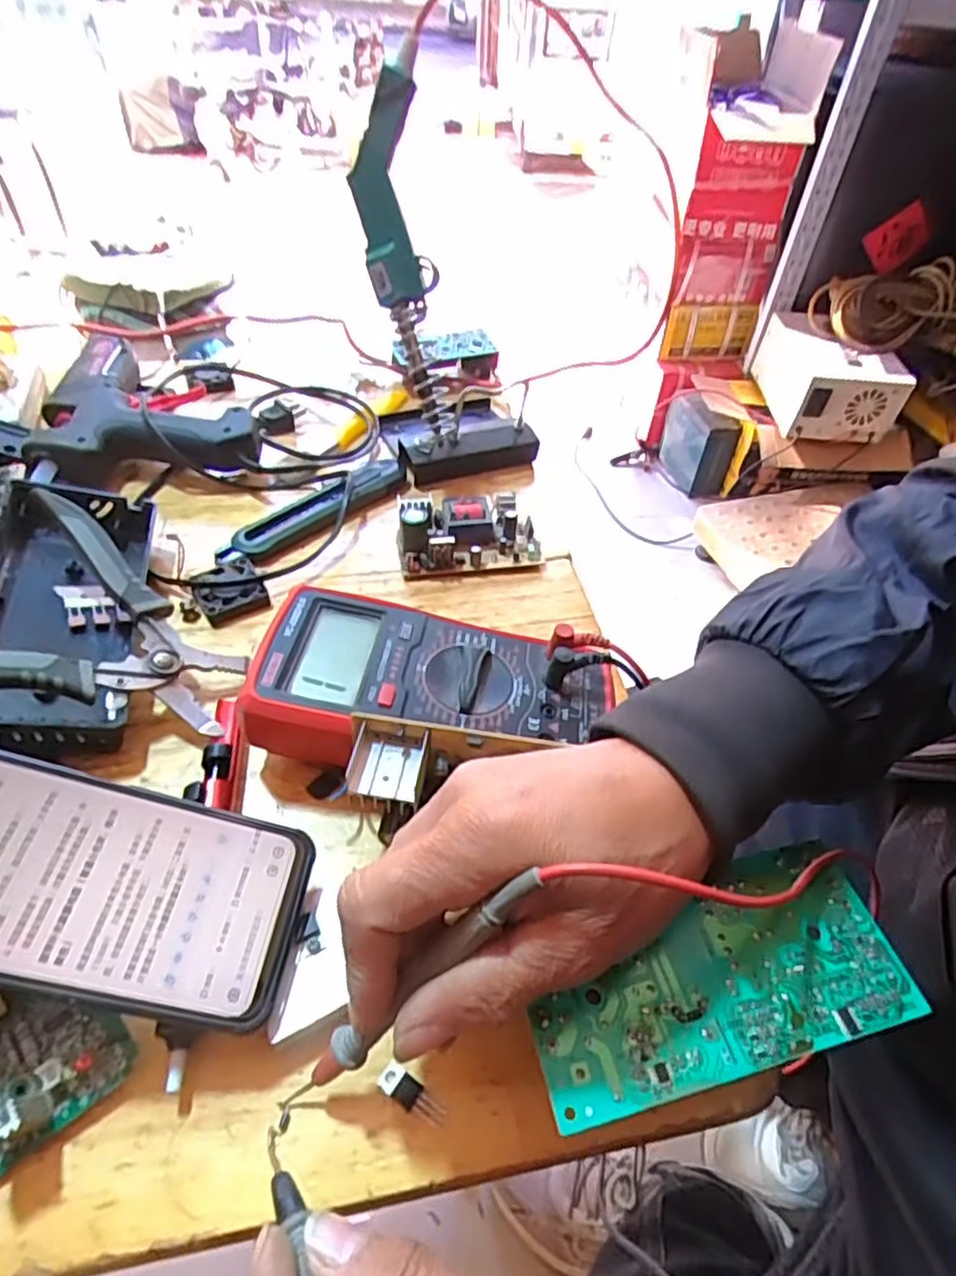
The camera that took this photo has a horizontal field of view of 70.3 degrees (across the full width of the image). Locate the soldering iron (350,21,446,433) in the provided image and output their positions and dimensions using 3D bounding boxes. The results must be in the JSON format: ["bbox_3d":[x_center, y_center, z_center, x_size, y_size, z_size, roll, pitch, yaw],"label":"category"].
[{"bbox_3d":[-0.052,-0.253,0.453,0.044,0.217,0.027,-14,24,-17],"label":"soldering iron"}]

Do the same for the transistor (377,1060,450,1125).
[{"bbox_3d":[-0.025,0.174,0.259,0.028,0.004,0.010,26,50,19],"label":"transistor"}]

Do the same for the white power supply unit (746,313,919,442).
[{"bbox_3d":[0.696,-0.518,1.357,0.215,0.149,0.264,4,46,0],"label":"white power supply unit"}]

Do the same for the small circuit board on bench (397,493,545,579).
[{"bbox_3d":[-0.007,-0.074,0.471,0.095,0.033,0.050,-7,47,-11],"label":"small circuit board on bench"}]

